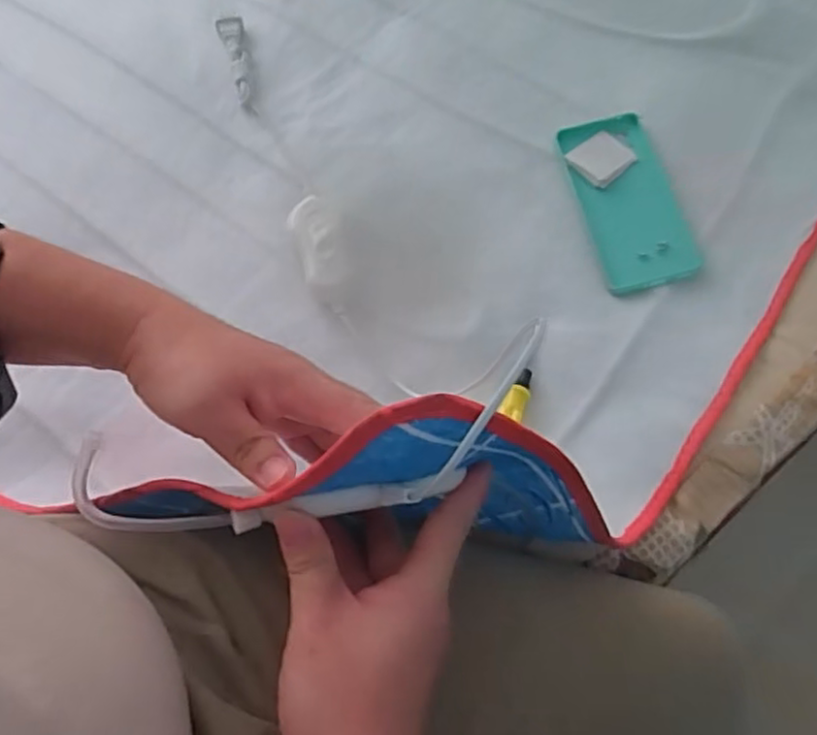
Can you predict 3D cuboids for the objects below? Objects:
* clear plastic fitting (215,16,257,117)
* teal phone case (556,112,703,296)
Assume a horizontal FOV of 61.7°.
[{"bbox_3d":[-0.156,-0.279,0.632,0.023,0.017,0.111,-14,68,-3],"label":"clear plastic fitting"},{"bbox_3d":[0.181,-0.138,0.561,0.076,0.008,0.162,-12,68,-2],"label":"teal phone case"}]

